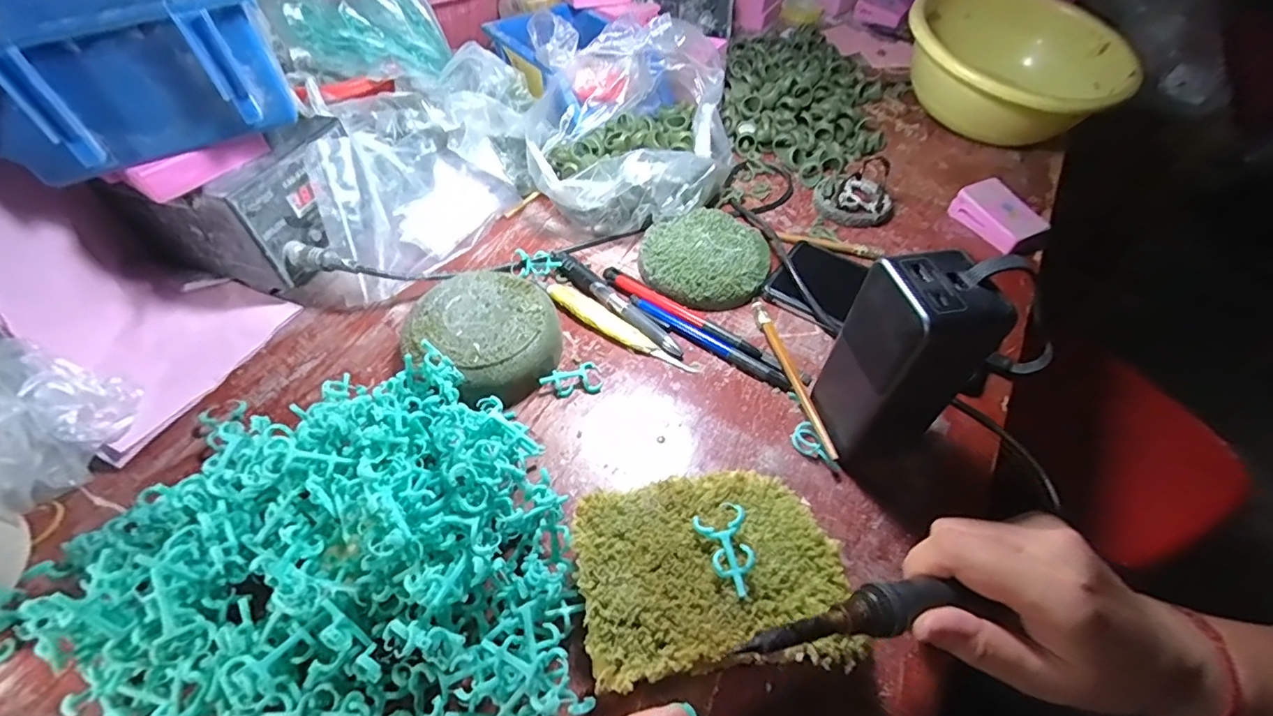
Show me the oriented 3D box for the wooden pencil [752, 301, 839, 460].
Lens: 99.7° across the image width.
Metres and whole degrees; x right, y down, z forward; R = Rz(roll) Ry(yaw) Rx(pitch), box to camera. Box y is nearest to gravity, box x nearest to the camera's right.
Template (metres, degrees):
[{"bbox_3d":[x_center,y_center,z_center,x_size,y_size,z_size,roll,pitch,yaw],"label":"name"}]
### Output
[{"bbox_3d":[0.109,0.010,0.378,0.008,0.014,0.141,-8,53,-9],"label":"wooden pencil"}]

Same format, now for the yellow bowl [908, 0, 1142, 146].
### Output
[{"bbox_3d":[0.418,-0.329,0.611,0.222,0.101,0.273,29,56,19],"label":"yellow bowl"}]

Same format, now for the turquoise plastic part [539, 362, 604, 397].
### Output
[{"bbox_3d":[-0.045,0.014,0.371,0.041,0.011,0.023,-11,53,-11],"label":"turquoise plastic part"}]

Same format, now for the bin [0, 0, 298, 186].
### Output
[{"bbox_3d":[-0.319,-0.187,0.332,0.155,0.077,0.121,-24,57,-20],"label":"bin"}]

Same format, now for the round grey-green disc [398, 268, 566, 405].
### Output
[{"bbox_3d":[-0.103,-0.017,0.374,0.096,0.028,0.091,1,52,-2],"label":"round grey-green disc"}]

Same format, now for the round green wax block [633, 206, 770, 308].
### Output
[{"bbox_3d":[0.057,-0.088,0.445,0.104,0.019,0.106,1,52,-2],"label":"round green wax block"}]

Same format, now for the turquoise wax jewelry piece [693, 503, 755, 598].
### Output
[{"bbox_3d":[0.046,0.093,0.260,0.023,0.014,0.039,-15,54,-14],"label":"turquoise wax jewelry piece"}]

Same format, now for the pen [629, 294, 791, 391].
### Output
[{"bbox_3d":[0.052,-0.014,0.397,0.135,0.008,0.013,28,56,18],"label":"pen"}]

